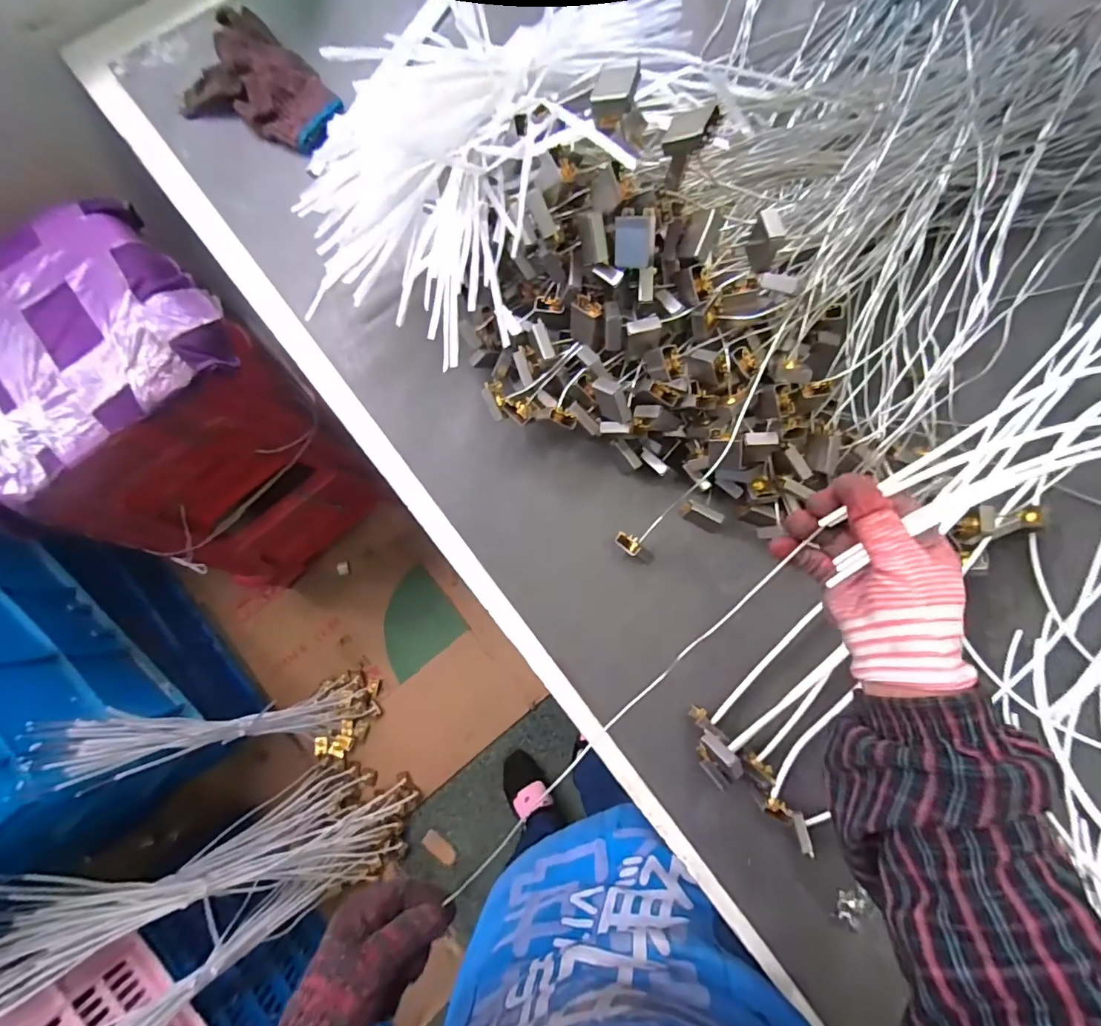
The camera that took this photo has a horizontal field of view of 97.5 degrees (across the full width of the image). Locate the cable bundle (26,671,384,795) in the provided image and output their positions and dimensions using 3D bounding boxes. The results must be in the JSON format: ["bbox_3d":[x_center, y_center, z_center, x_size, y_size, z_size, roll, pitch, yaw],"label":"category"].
[{"bbox_3d":[-0.486,0.383,0.841,0.180,0.614,0.209,-8,82,-2],"label":"cable bundle"}]

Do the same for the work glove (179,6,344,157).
[{"bbox_3d":[-0.305,-0.455,0.517,0.153,0.038,0.127,32,82,3],"label":"work glove"}]

